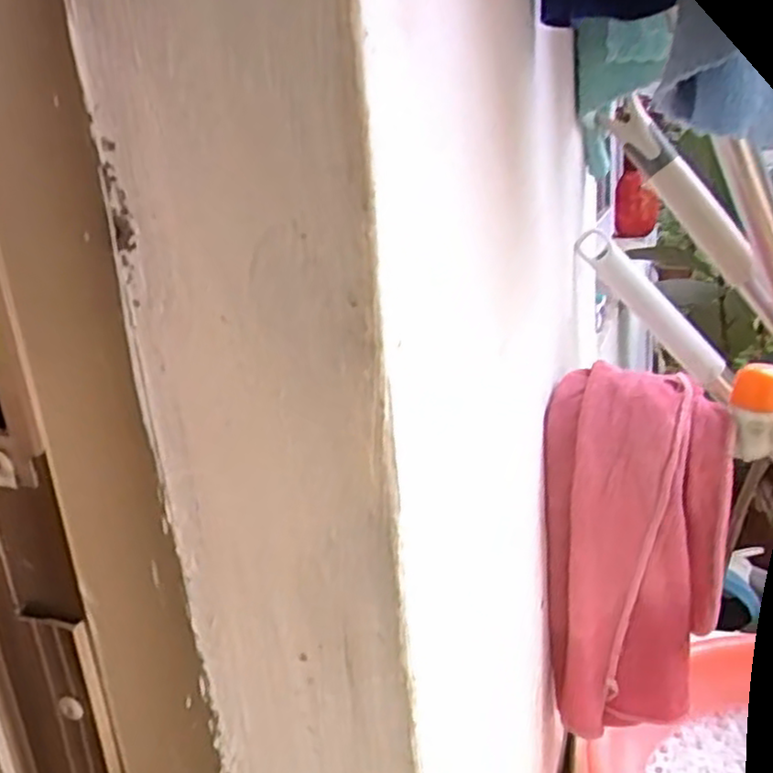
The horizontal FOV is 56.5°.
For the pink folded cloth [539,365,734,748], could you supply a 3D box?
[{"bbox_3d":[0.164,0.112,0.482,0.112,0.230,0.063,2,16,20],"label":"pink folded cloth"}]

